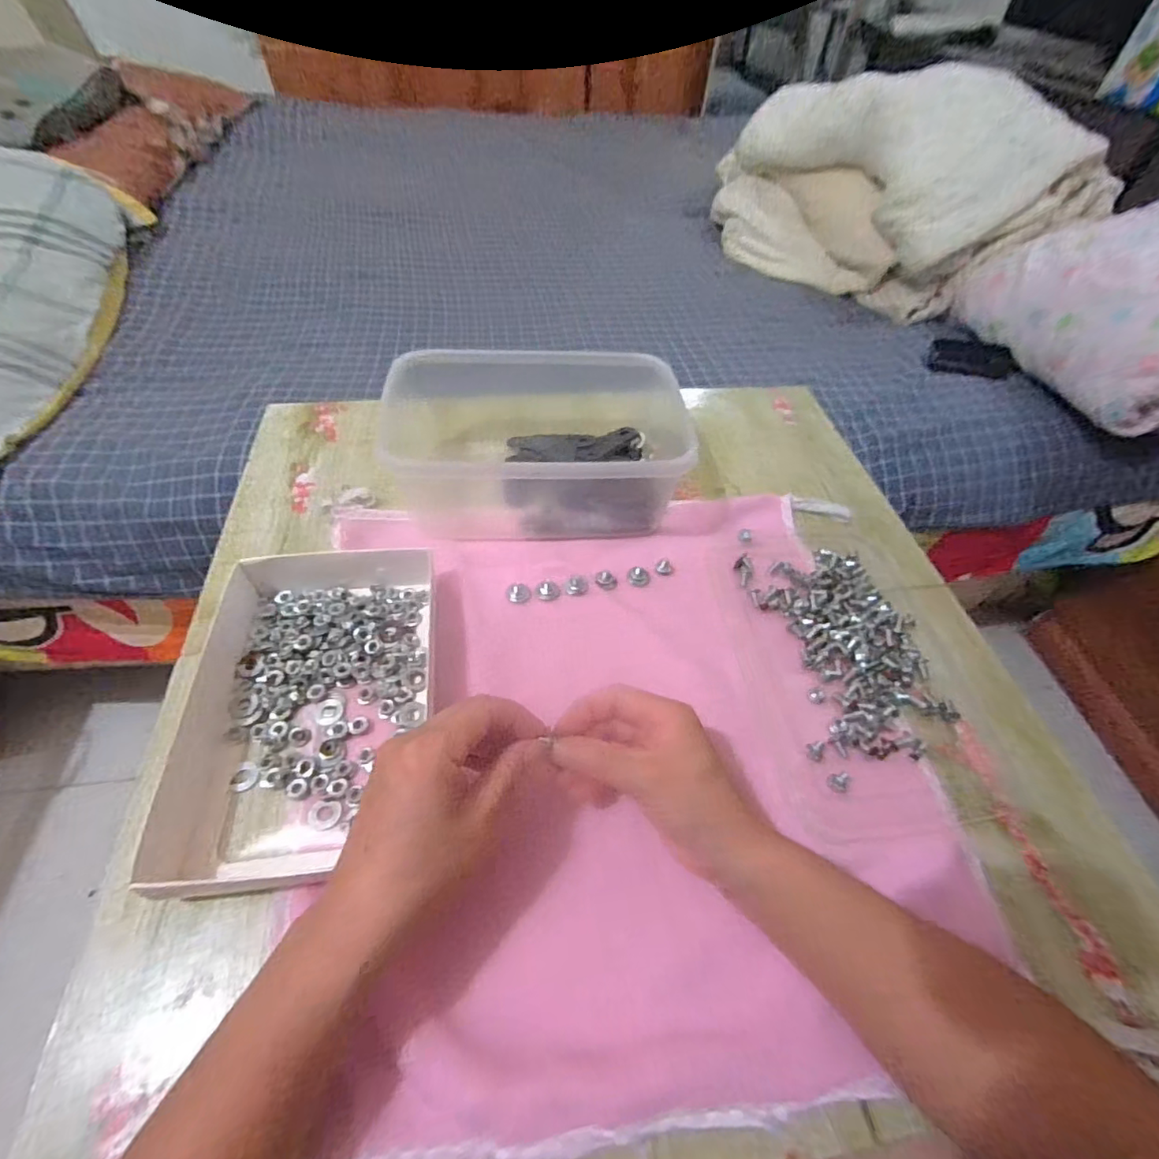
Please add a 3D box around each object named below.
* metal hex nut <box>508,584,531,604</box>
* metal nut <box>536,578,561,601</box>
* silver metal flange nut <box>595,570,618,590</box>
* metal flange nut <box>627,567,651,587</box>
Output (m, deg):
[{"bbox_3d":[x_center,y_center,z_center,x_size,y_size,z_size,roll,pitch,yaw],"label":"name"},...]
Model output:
[{"bbox_3d":[-0.046,0.009,0.403,0.017,0.005,0.016,-6,54,-10],"label":"metal hex nut"},{"bbox_3d":[-0.025,0.008,0.406,0.018,0.005,0.017,-28,61,-24],"label":"metal nut"},{"bbox_3d":[0.022,0.000,0.414,0.017,0.006,0.018,3,53,-4],"label":"silver metal flange nut"},{"bbox_3d":[0.048,-0.003,0.419,0.018,0.006,0.017,-18,57,-18],"label":"metal flange nut"}]

